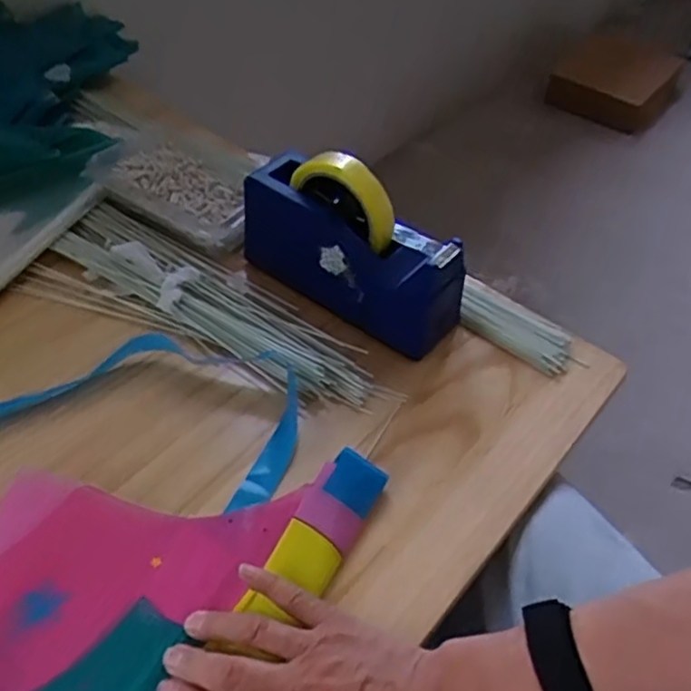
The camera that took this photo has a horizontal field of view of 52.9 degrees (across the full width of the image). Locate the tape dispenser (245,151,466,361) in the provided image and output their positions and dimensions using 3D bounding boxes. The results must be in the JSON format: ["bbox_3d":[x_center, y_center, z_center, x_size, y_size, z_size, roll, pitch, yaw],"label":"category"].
[{"bbox_3d":[0.006,-0.095,0.599,0.201,0.119,0.064,31,52,22],"label":"tape dispenser"}]

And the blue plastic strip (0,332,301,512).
[{"bbox_3d":[-0.226,0.055,0.530,0.381,0.016,0.159,-1,47,-5],"label":"blue plastic strip"}]

